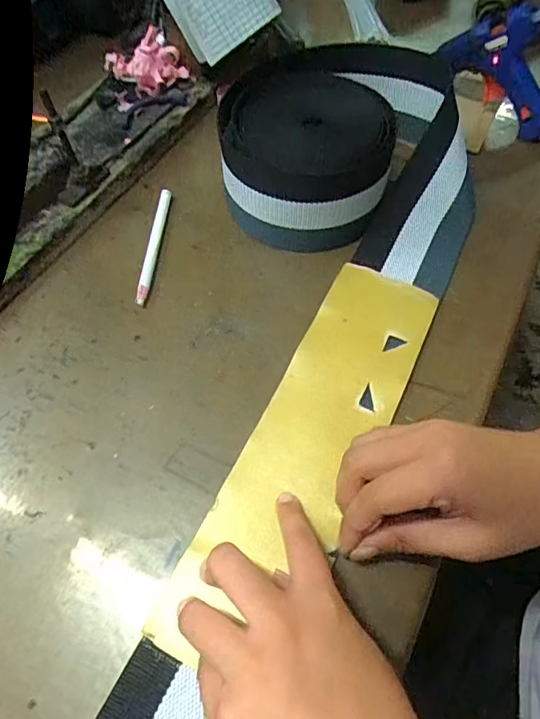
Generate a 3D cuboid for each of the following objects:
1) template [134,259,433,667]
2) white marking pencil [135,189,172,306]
[{"bbox_3d":[0.029,0.049,0.305,0.072,0.005,0.275,24,64,12],"label":"template"},{"bbox_3d":[-0.094,-0.094,0.393,0.010,0.009,0.118,3,59,2],"label":"white marking pencil"}]

